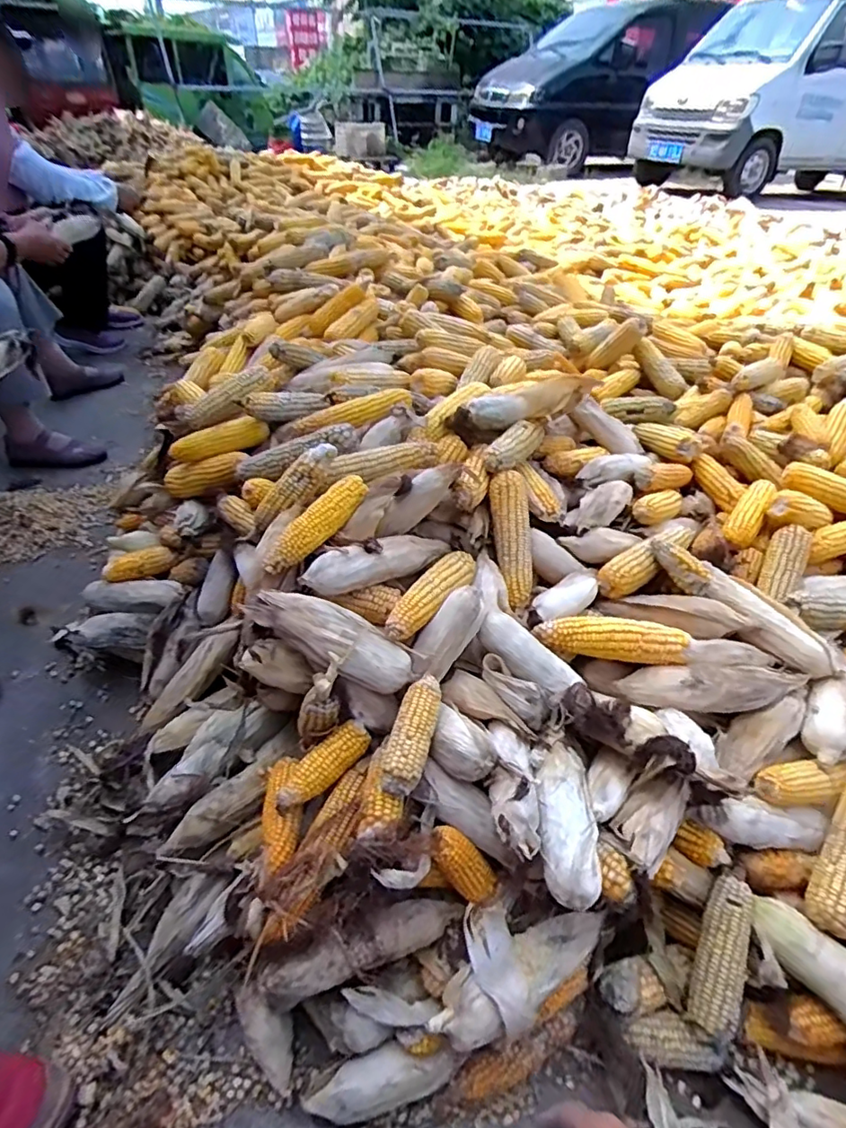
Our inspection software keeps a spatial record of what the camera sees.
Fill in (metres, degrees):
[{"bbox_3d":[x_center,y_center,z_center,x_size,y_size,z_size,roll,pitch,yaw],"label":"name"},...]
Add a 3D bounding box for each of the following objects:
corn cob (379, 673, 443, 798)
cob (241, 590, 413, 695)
[{"bbox_3d":[-0.011,0.185,0.608,0.041,0.046,0.131,11,43,12],"label":"corn cob"},{"bbox_3d":[-0.106,0.085,0.649,0.204,0.046,0.060,27,45,2],"label":"cob"}]

